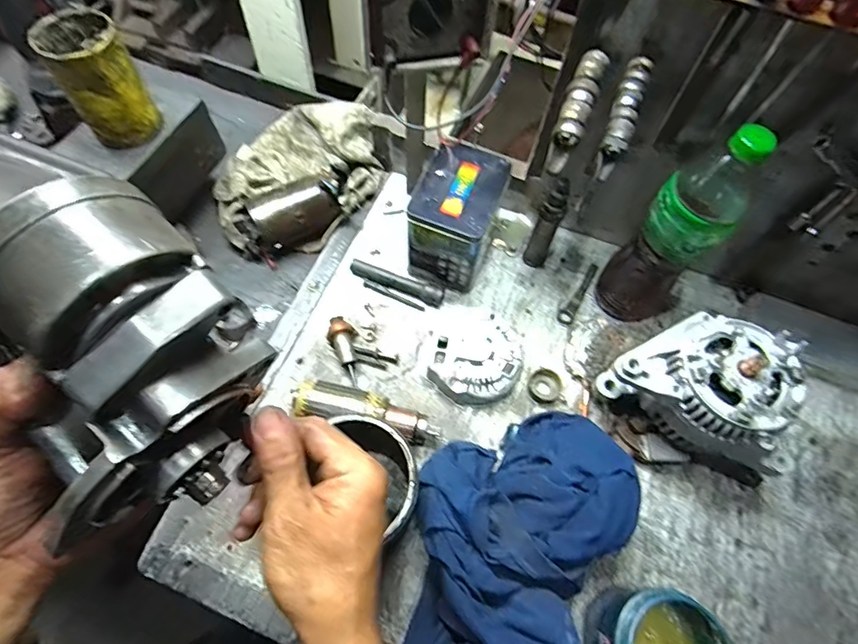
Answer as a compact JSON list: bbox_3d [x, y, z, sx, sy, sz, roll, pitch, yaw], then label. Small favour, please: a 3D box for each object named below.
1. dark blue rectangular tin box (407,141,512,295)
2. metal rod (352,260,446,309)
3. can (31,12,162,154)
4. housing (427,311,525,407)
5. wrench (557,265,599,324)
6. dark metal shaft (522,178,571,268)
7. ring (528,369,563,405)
[{"bbox_3d":[0.034,-0.125,0.598,0.087,0.126,0.126,20,66,8],"label":"dark blue rectangular tin box"},{"bbox_3d":[-0.040,-0.052,0.612,0.124,0.022,0.020,23,66,9],"label":"metal rod"},{"bbox_3d":[-0.347,-0.255,0.512,0.073,0.108,0.078,1,64,-3],"label":"can"},{"bbox_3d":[0.055,0.043,0.564,0.110,0.036,0.106,1,64,-1],"label":"housing"},{"bbox_3d":[0.197,-0.037,0.622,0.019,0.004,0.100,32,68,13],"label":"wrench"},{"bbox_3d":[0.145,-0.117,0.590,0.028,0.136,0.030,18,65,7],"label":"dark metal shaft"},{"bbox_3d":[0.137,0.075,0.564,0.037,0.012,0.037,1,64,-1],"label":"ring"}]

